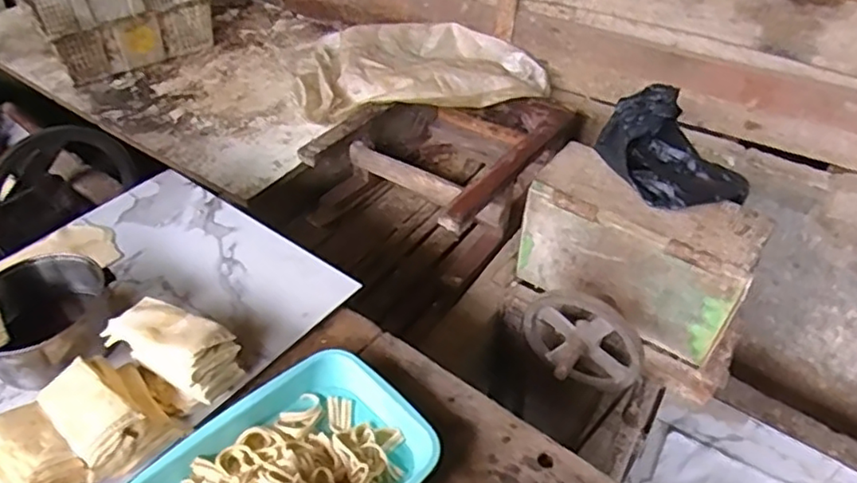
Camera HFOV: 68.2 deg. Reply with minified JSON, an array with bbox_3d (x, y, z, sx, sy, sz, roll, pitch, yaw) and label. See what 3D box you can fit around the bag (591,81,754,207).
[{"bbox_3d":[0.380,-0.146,0.988,0.192,0.087,0.220,-22,49,-21],"label":"bag"}]

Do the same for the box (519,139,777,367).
[{"bbox_3d":[0.335,0.014,1.036,0.346,0.217,0.129,28,51,25],"label":"box"}]

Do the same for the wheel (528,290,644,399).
[{"bbox_3d":[0.228,0.173,0.991,0.189,0.178,0.089,25,44,29],"label":"wheel"}]

